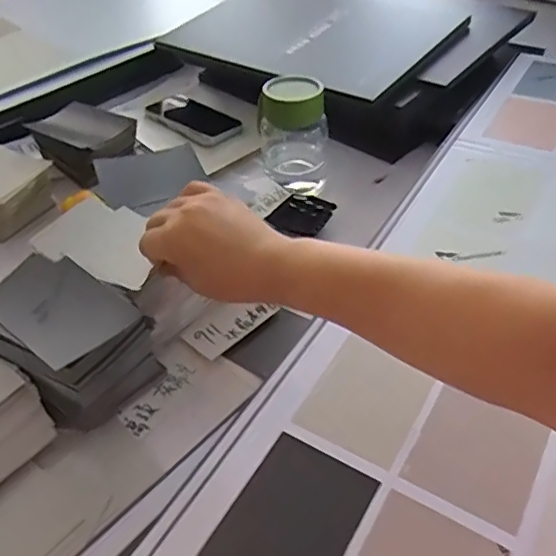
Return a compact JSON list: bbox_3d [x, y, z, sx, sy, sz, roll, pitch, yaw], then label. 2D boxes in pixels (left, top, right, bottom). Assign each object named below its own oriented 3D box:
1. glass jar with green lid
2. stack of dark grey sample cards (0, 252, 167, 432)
[{"bbox_3d":[0.019,-0.165,0.675,0.078,0.132,0.071,-2,44,2],"label":"glass jar with green lid"},{"bbox_3d":[-0.182,0.051,0.492,0.141,0.078,0.101,27,52,28],"label":"stack of dark grey sample cards"}]

